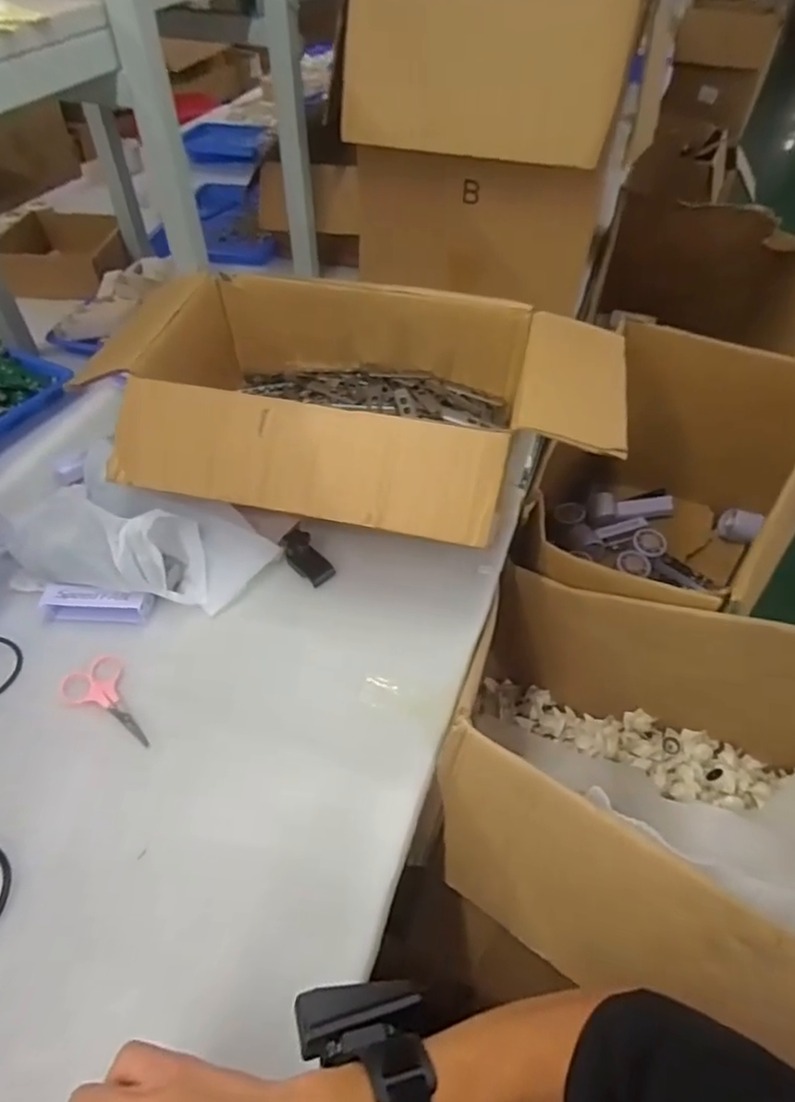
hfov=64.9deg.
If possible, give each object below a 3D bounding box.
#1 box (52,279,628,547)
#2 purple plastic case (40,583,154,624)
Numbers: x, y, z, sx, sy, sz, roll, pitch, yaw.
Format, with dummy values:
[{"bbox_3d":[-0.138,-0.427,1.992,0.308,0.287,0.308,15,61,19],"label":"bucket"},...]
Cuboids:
[{"bbox_3d":[-0.027,-0.144,0.681,0.484,0.143,0.316,9,49,7],"label":"box"},{"bbox_3d":[-0.300,0.054,0.625,0.108,0.025,0.027,4,53,-3],"label":"purple plastic case"}]

